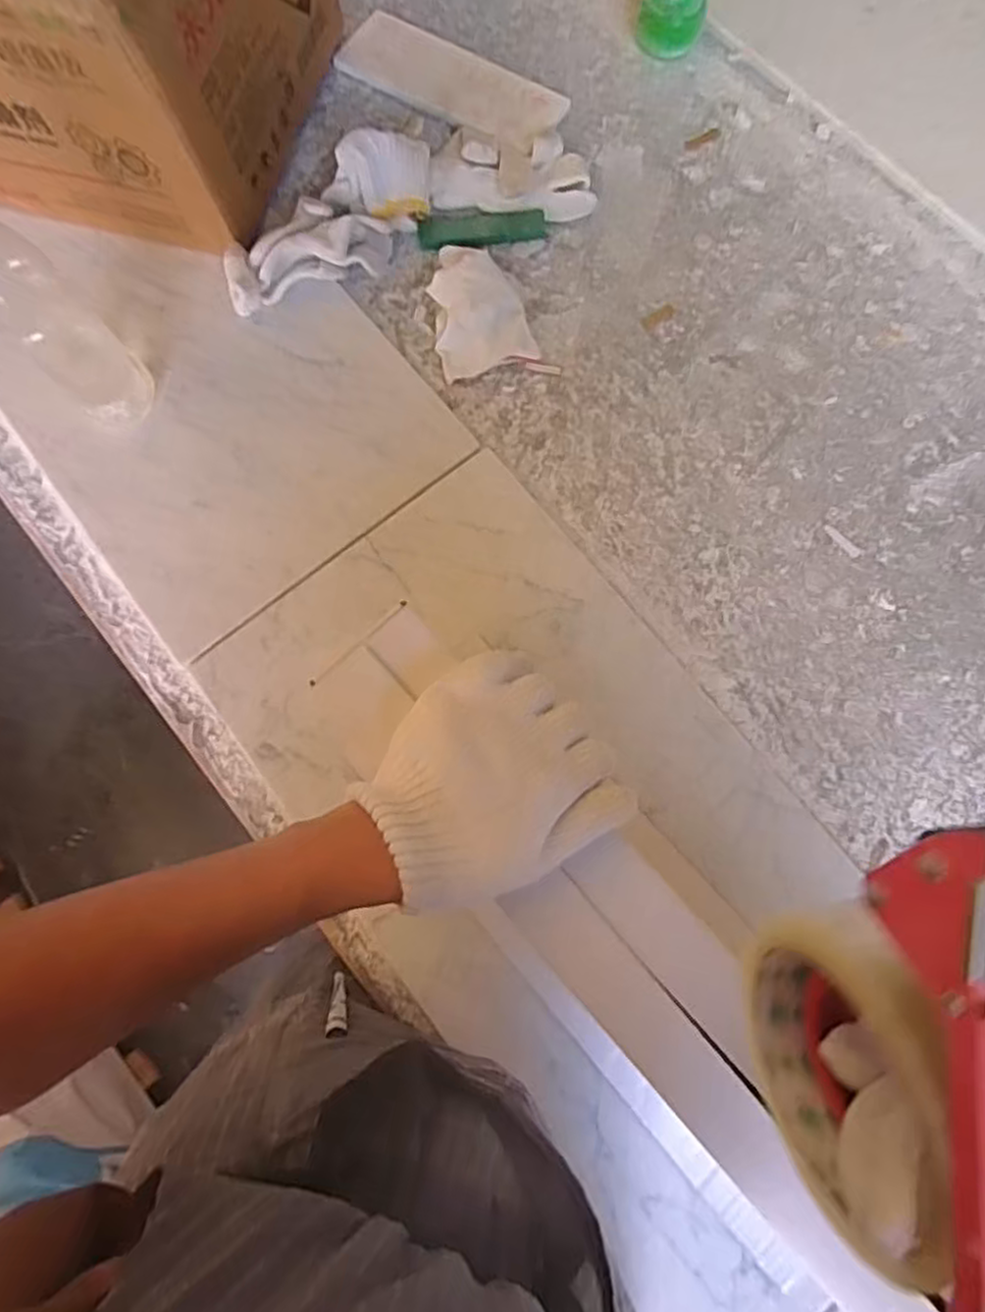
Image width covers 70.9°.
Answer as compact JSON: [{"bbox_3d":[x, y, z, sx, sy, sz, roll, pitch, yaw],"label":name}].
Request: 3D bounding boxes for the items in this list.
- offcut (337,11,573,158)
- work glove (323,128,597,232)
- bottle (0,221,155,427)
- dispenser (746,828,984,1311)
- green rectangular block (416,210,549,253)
[{"bbox_3d":[-0.038,-0.549,0.660,0.233,0.012,0.088,34,77,14],"label":"offcut"},{"bbox_3d":[-0.029,-0.442,0.612,0.233,0.062,0.100,-5,77,0],"label":"work glove"},{"bbox_3d":[-0.322,-0.243,0.504,0.062,0.213,0.055,-43,80,-8],"label":"bottle"},{"bbox_3d":[0.134,0.117,0.208,0.073,0.108,0.128,-4,77,1],"label":"dispenser"},{"bbox_3d":[-0.009,-0.382,0.620,0.112,0.007,0.034,-2,77,1],"label":"green rectangular block"}]

